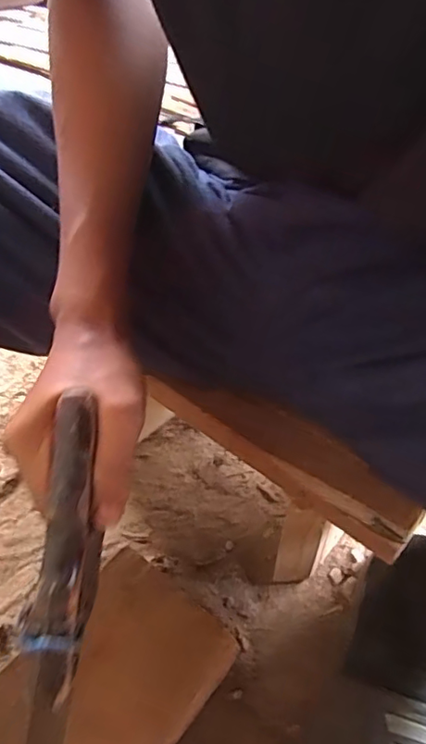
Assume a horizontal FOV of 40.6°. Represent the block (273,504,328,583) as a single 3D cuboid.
[{"bbox_3d":[0.068,0.142,0.458,0.033,0.113,0.010,1,41,-1],"label":"block"}]

